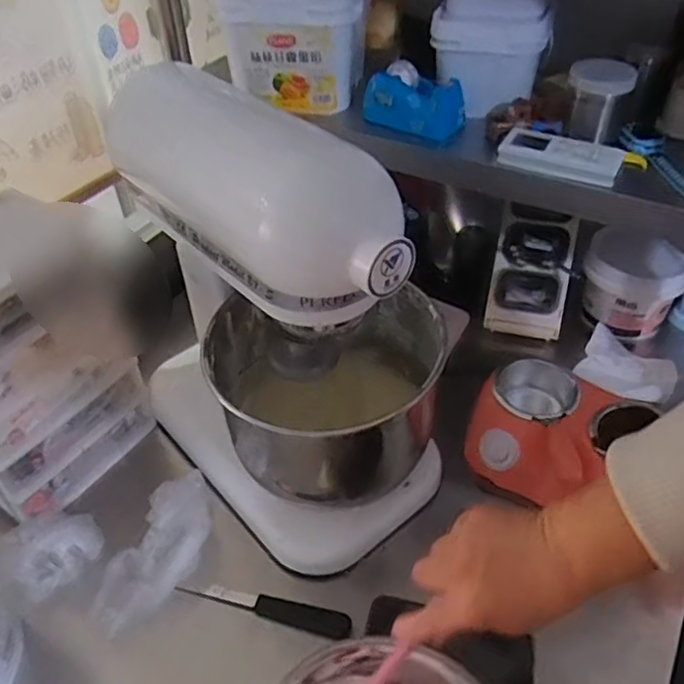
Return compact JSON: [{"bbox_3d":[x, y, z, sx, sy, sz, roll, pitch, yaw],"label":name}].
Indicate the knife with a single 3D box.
[{"bbox_3d":[-0.079,0.268,0.667,0.179,0.014,0.025,10,44,13],"label":"knife"}]

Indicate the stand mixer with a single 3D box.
[{"bbox_3d":[-0.062,-0.027,0.670,0.221,0.409,0.320,-32,50,-27],"label":"stand mixer"}]

